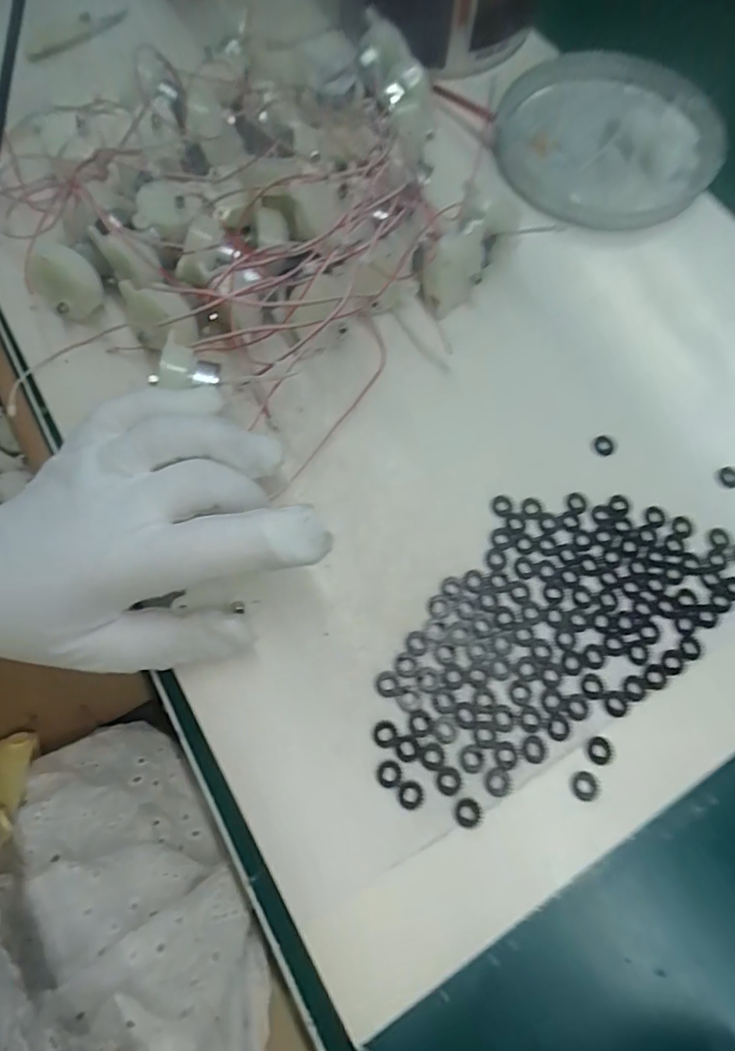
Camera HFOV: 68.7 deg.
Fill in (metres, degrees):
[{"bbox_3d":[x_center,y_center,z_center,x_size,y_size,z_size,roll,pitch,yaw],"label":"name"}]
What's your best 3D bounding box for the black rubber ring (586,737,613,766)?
[{"bbox_3d":[0.094,0.090,0.215,0.010,0.004,0.010,9,70,1],"label":"black rubber ring"}]

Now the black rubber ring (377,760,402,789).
[{"bbox_3d":[0.009,0.097,0.210,0.009,0.004,0.010,-15,72,-7],"label":"black rubber ring"}]

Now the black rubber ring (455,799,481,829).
[{"bbox_3d":[0.039,0.110,0.206,0.010,0.004,0.010,1,70,-2],"label":"black rubber ring"}]

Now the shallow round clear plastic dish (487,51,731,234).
[{"bbox_3d":[0.146,-0.233,0.329,0.129,0.019,0.136,1,70,-2],"label":"shallow round clear plastic dish"}]

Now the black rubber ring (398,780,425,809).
[{"bbox_3d":[0.017,0.104,0.208,0.010,0.004,0.010,1,70,-2],"label":"black rubber ring"}]

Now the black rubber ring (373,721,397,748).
[{"bbox_3d":[0.007,0.083,0.214,0.009,0.004,0.010,9,70,1],"label":"black rubber ring"}]

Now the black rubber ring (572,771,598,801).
[{"bbox_3d":[0.086,0.102,0.210,0.010,0.004,0.010,1,70,-2],"label":"black rubber ring"}]

